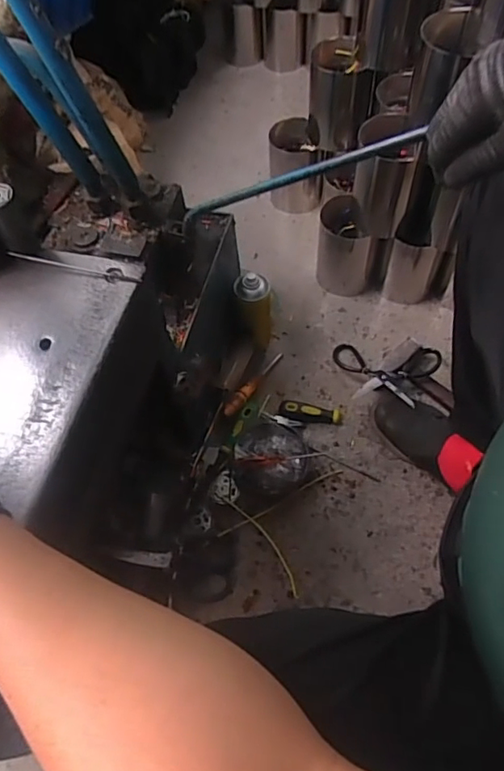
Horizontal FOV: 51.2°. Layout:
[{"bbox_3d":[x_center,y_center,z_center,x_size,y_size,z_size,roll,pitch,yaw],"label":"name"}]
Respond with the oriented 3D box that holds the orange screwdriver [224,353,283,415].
[{"bbox_3d":[0.005,-0.005,0.958,0.023,0.019,0.181,26,46,18],"label":"orange screwdriver"}]

